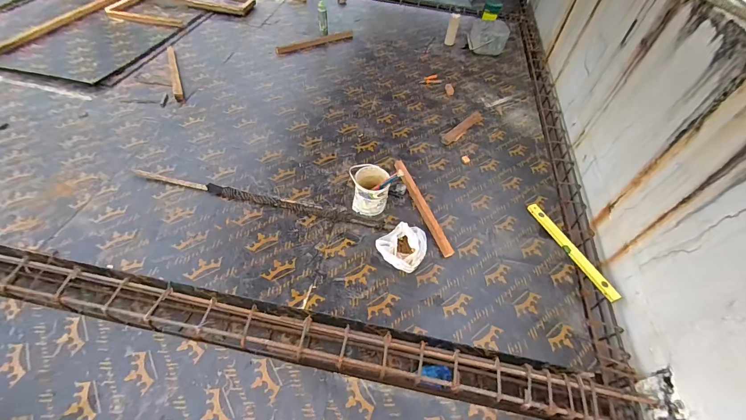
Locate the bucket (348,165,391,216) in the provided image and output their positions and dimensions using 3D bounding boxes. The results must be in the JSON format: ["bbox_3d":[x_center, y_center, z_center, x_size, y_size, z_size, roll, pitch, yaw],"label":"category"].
[{"bbox_3d":[-0.016,-0.096,1.700,0.188,0.205,0.197,2,53,-3],"label":"bucket"}]

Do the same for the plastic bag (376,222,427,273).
[{"bbox_3d":[0.136,0.177,1.557,0.229,0.099,0.235,11,53,3],"label":"plastic bag"}]

